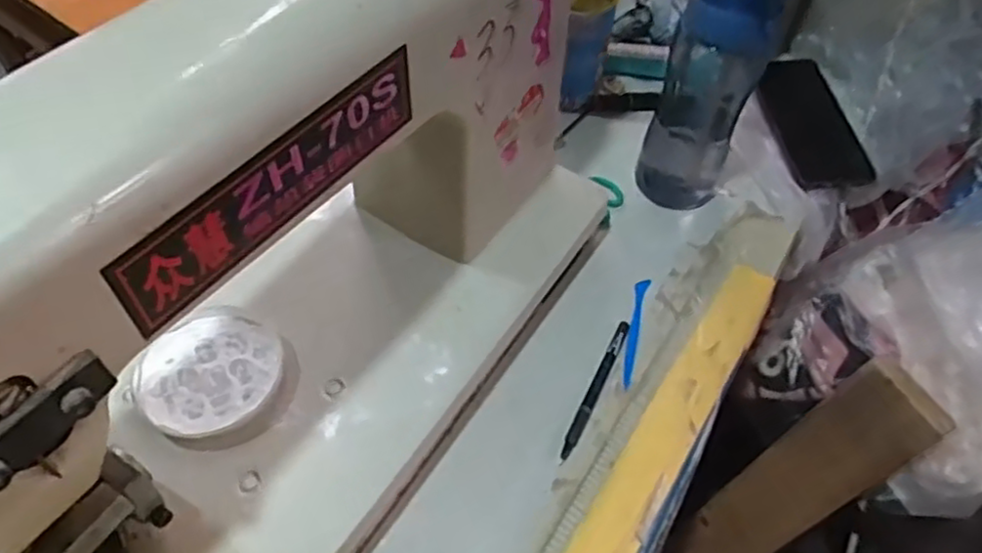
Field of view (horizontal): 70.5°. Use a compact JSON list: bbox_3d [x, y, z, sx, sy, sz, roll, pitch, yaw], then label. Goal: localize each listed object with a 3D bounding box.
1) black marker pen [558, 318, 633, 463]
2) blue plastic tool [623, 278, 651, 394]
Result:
[{"bbox_3d":[0.078,0.083,0.515,0.010,0.008,0.125,23,55,15],"label":"black marker pen"},{"bbox_3d":[0.114,0.042,0.548,0.010,0.006,0.099,14,54,6],"label":"blue plastic tool"}]

